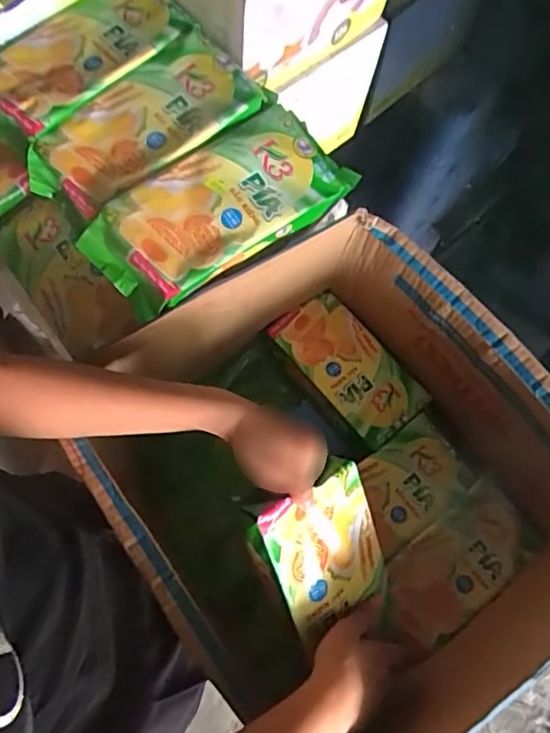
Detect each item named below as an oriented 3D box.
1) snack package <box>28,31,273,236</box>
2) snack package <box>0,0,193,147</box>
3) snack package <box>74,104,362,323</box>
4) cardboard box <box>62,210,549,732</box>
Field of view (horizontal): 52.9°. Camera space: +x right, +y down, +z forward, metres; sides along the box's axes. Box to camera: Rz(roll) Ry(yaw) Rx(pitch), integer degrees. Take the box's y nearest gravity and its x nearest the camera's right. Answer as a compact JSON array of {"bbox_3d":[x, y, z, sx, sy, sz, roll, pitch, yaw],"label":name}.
[{"bbox_3d":[-0.125,-0.232,0.541,0.234,0.055,0.108,-34,75,-14],"label":"snack package"},{"bbox_3d":[-0.198,-0.304,0.561,0.214,0.057,0.108,-39,76,-15],"label":"snack package"},{"bbox_3d":[-0.052,-0.151,0.531,0.256,0.056,0.108,-34,75,-14],"label":"snack package"},{"bbox_3d":[0.061,0.111,0.583,0.395,0.227,0.423,-36,73,-14],"label":"cardboard box"}]

